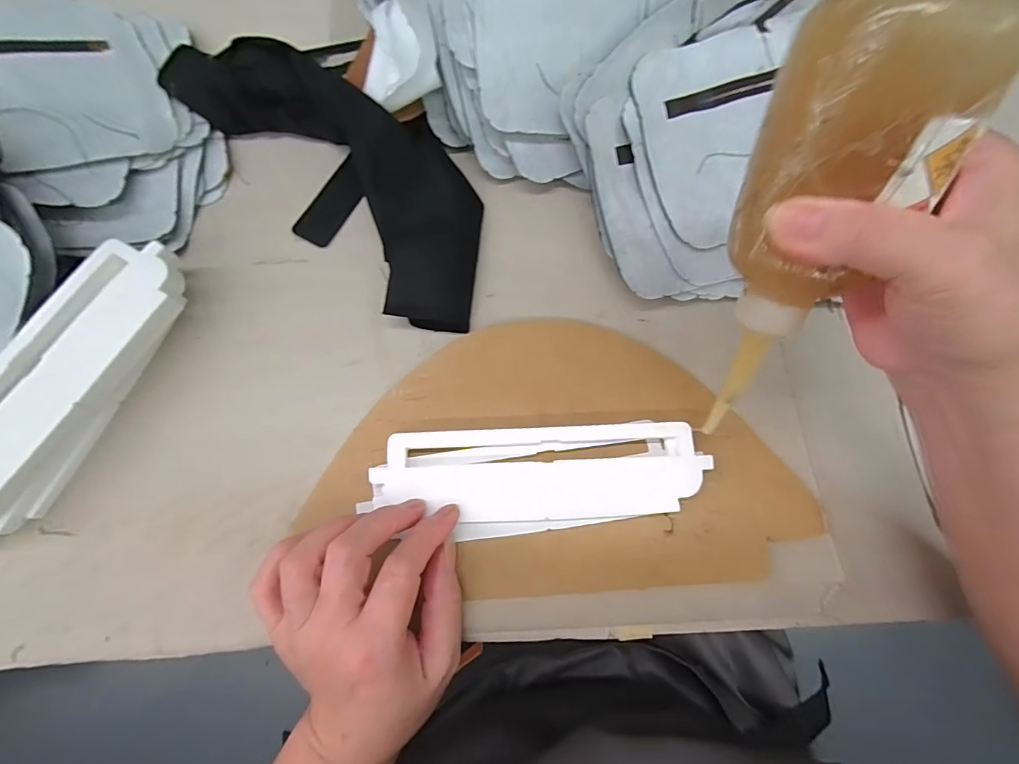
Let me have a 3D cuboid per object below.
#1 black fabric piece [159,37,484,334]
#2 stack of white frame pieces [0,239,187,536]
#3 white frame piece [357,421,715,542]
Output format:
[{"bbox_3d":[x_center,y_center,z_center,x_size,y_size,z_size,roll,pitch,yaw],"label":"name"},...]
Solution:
[{"bbox_3d":[-0.103,-0.146,0.297,0.254,0.047,0.108,43,77,11],"label":"black fabric piece"},{"bbox_3d":[-0.263,0.001,0.251,0.061,0.030,0.185,29,79,5],"label":"stack of white frame pieces"},{"bbox_3d":[0.016,0.056,0.259,0.185,0.011,0.061,-2,74,0],"label":"white frame piece"}]

